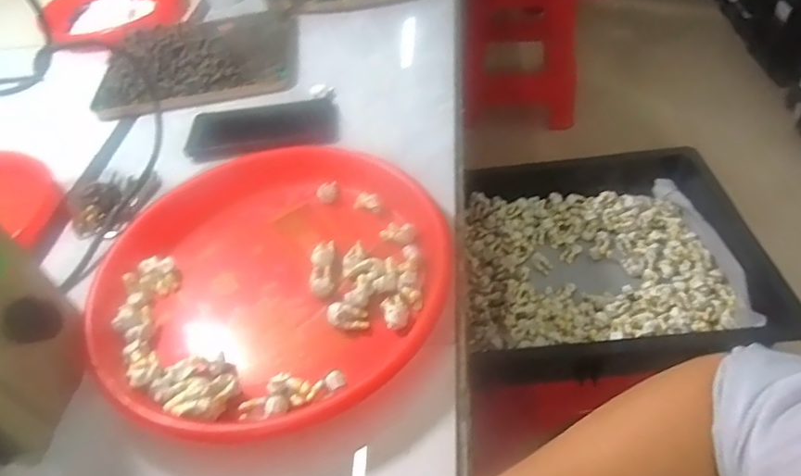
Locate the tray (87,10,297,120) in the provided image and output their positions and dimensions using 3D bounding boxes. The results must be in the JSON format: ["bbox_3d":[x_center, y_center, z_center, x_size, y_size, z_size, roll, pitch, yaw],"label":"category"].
[{"bbox_3d":[-0.276,-0.254,0.735,0.261,0.039,0.232,-7,48,1],"label":"tray"}]

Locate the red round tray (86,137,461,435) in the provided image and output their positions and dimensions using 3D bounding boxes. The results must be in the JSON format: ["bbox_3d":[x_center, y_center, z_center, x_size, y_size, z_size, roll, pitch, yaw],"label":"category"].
[{"bbox_3d":[-0.119,0.021,0.466,0.288,0.032,0.311,-35,53,-23],"label":"red round tray"}]

